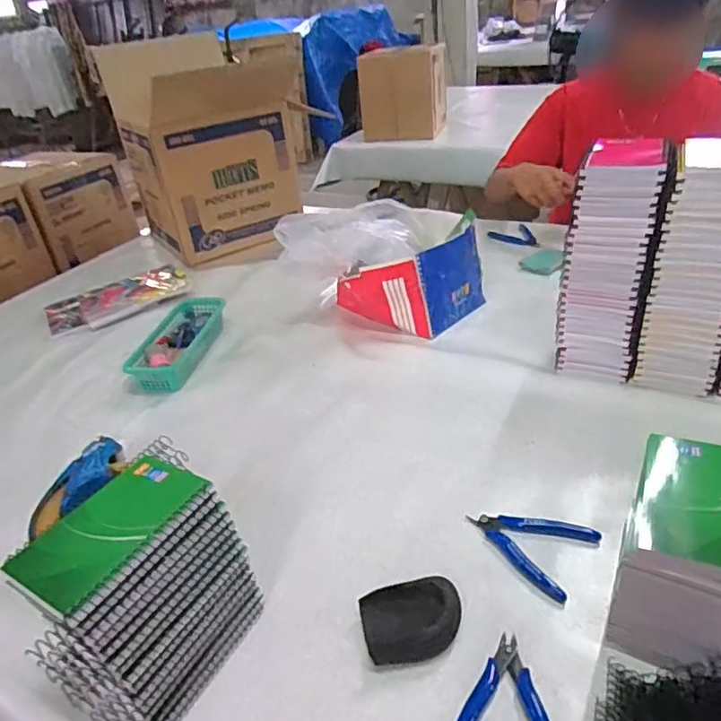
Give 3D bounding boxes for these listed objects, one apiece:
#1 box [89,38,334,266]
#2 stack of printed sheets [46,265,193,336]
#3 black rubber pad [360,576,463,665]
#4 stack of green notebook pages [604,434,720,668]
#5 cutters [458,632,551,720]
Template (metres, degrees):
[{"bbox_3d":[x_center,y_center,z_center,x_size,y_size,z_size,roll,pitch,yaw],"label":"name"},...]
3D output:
[{"bbox_3d":[-0.339,-0.460,1.255,0.282,0.378,0.268,-28,38,-30],"label":"box"},{"bbox_3d":[-0.464,-0.119,1.110,0.259,0.026,0.135,-21,35,-20],"label":"stack of printed sheets"},{"bbox_3d":[0.046,0.221,0.492,0.083,0.022,0.056,-12,35,-9],"label":"black rubber pad"},{"bbox_3d":[0.262,0.158,0.470,0.086,0.135,0.144,12,39,24],"label":"stack of green notebook pages"},{"bbox_3d":[0.109,0.260,0.432,0.081,0.008,0.112,4,36,14],"label":"cutters"}]

